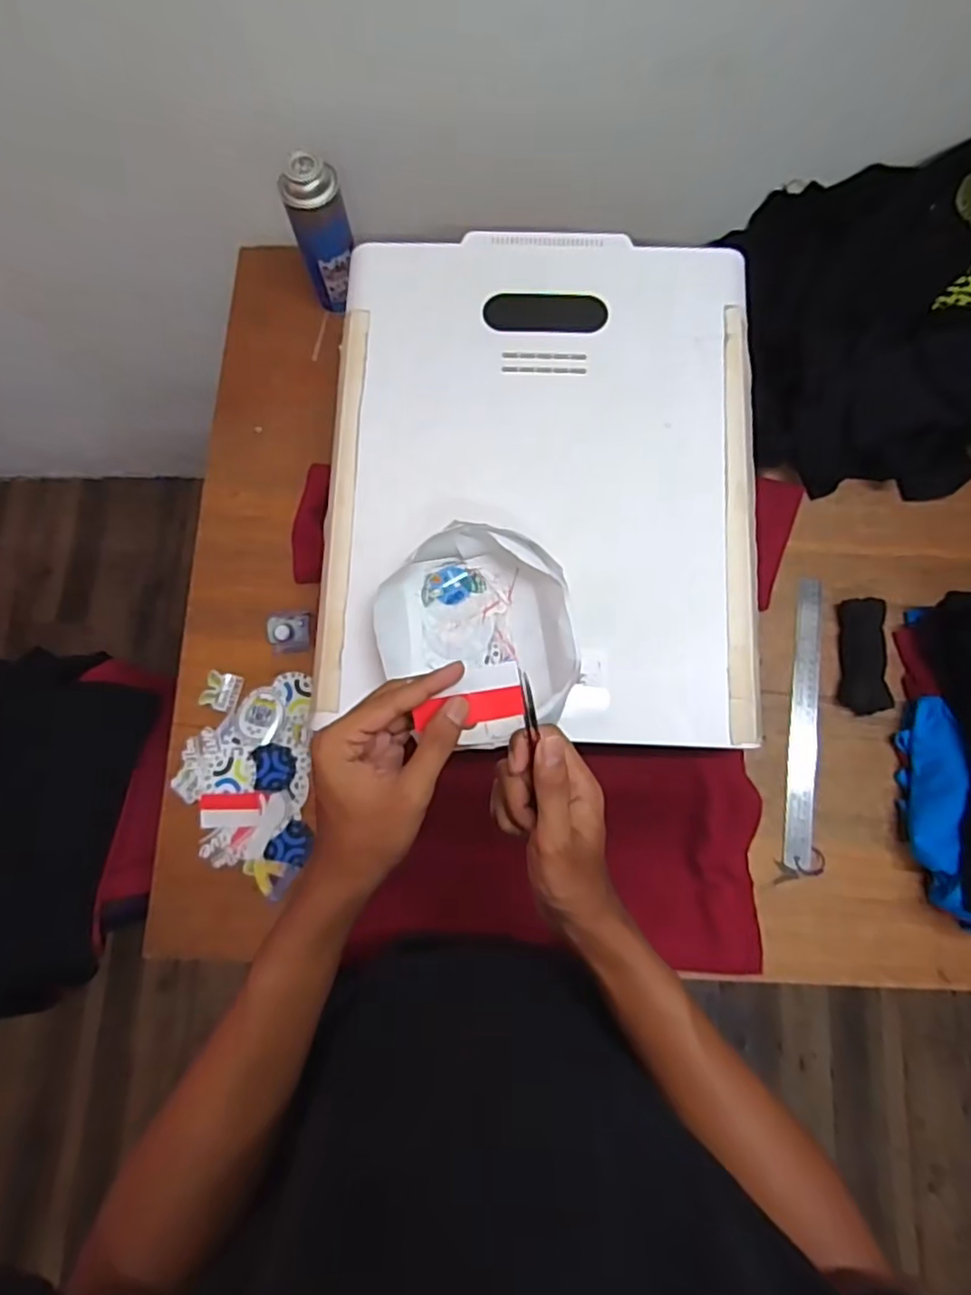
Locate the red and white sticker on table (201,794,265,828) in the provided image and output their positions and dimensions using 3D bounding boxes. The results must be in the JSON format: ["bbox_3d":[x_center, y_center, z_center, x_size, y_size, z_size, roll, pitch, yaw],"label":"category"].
[{"bbox_3d":[-0.275,0.178,0.705,0.066,0.007,0.035,-1,78,1],"label":"red and white sticker on table"}]

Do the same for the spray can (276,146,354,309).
[{"bbox_3d":[-0.186,-0.475,0.764,0.062,0.175,0.060,0,78,1],"label":"spray can"}]

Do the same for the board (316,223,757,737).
[{"bbox_3d":[0.053,-0.167,0.618,0.394,0.027,0.493,2,78,1],"label":"board"}]

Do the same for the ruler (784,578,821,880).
[{"bbox_3d":[0.355,0.080,0.723,0.030,0.006,0.320,6,78,9],"label":"ruler"}]

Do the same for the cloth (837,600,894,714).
[{"bbox_3d":[0.421,0.009,0.721,0.046,0.031,0.128,4,78,2],"label":"cloth"}]

